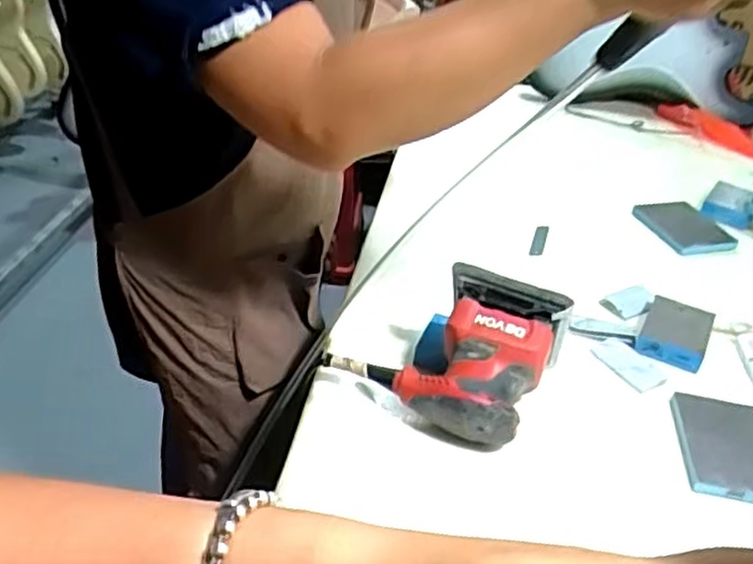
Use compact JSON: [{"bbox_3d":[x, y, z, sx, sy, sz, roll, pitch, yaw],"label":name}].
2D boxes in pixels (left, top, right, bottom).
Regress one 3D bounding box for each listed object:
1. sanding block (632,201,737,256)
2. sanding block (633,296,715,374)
[{"bbox_3d":[0.440,-0.082,1.026,0.116,0.014,0.112,-10,38,-22],"label":"sanding block"},{"bbox_3d":[0.328,0.056,0.795,0.070,0.023,0.104,21,38,21],"label":"sanding block"}]

